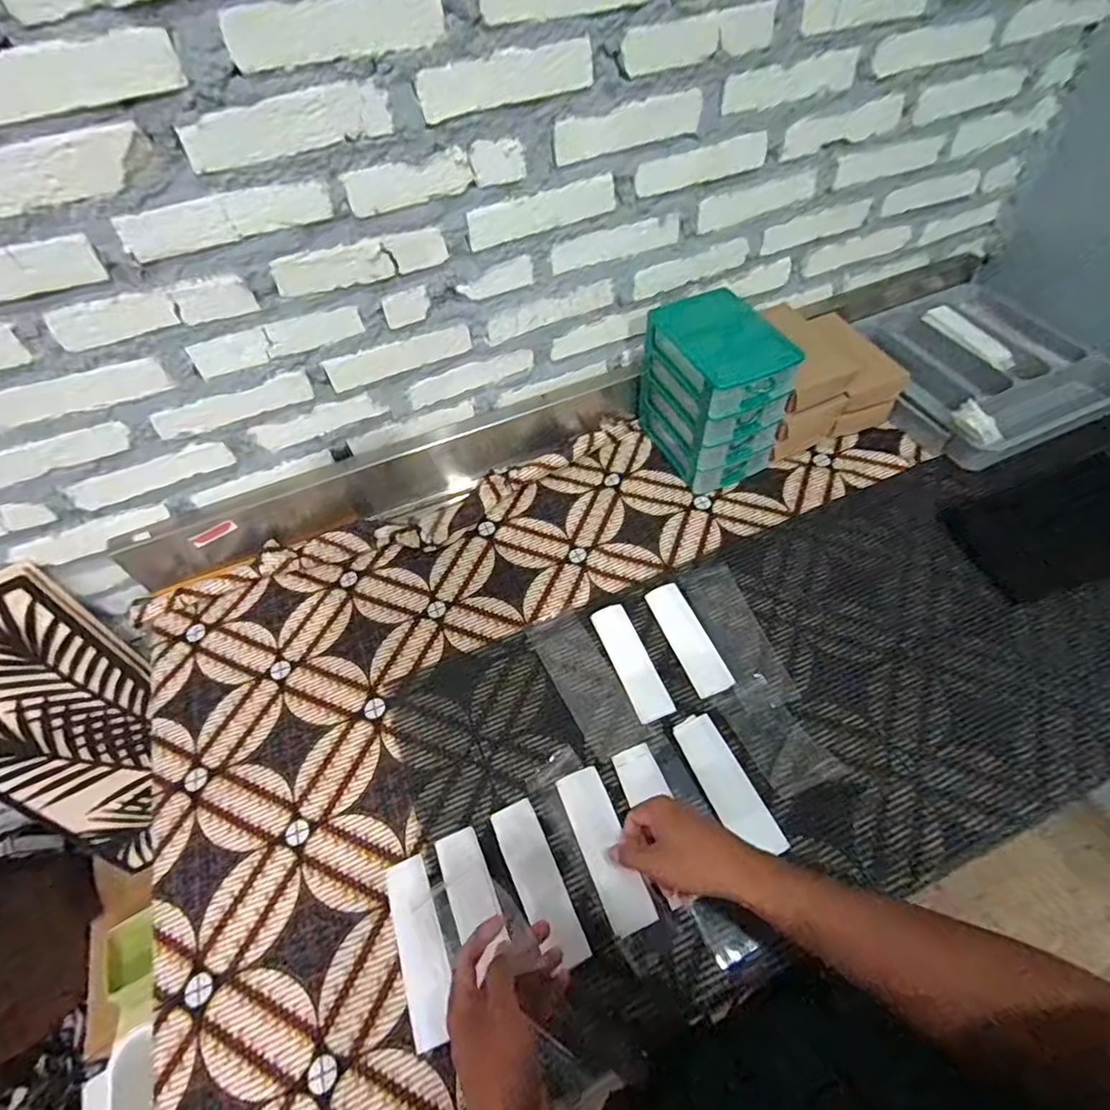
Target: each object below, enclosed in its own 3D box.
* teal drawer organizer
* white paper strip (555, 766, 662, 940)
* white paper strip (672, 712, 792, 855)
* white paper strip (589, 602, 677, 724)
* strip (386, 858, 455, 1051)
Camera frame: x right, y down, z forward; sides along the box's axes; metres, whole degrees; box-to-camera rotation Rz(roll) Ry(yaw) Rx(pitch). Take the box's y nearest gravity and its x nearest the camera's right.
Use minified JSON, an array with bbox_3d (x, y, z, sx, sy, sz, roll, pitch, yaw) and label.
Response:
[{"bbox_3d":[0.234,-0.247,0.865,0.138,0.231,0.190,-24,54,-13],"label":"teal drawer organizer"},{"bbox_3d":[0.051,0.300,0.589,0.046,0.010,0.153,-25,60,-2],"label":"white paper strip"},{"bbox_3d":[0.185,0.245,0.618,0.048,0.007,0.151,-25,57,-5],"label":"white paper strip"},{"bbox_3d":[0.095,0.131,0.718,0.045,0.015,0.161,-19,54,-10],"label":"white paper strip"},{"bbox_3d":[-0.130,0.378,0.558,0.046,0.004,0.153,-24,54,-5],"label":"strip"}]

